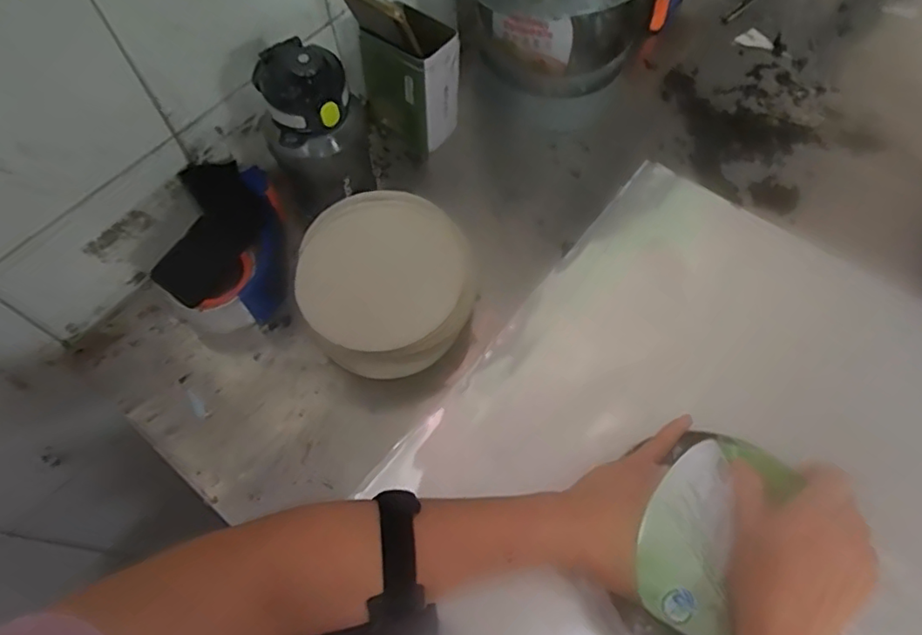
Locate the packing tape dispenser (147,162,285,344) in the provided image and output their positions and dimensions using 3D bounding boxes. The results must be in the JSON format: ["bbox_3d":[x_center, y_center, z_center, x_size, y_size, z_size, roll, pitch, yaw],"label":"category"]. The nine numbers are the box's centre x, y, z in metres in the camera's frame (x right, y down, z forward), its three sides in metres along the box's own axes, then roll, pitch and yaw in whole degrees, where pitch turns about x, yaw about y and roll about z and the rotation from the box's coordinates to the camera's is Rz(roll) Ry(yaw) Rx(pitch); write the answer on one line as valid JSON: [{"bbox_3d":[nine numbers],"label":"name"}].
[{"bbox_3d":[-0.227,-0.073,0.579,0.114,0.079,0.160,-4,62,-1],"label":"packing tape dispenser"}]

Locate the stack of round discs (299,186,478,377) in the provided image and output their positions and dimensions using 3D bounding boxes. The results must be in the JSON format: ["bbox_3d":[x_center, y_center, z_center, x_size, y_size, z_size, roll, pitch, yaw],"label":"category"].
[{"bbox_3d":[-0.071,-0.030,0.550,0.154,0.092,0.165,-25,65,-11],"label":"stack of round discs"}]

